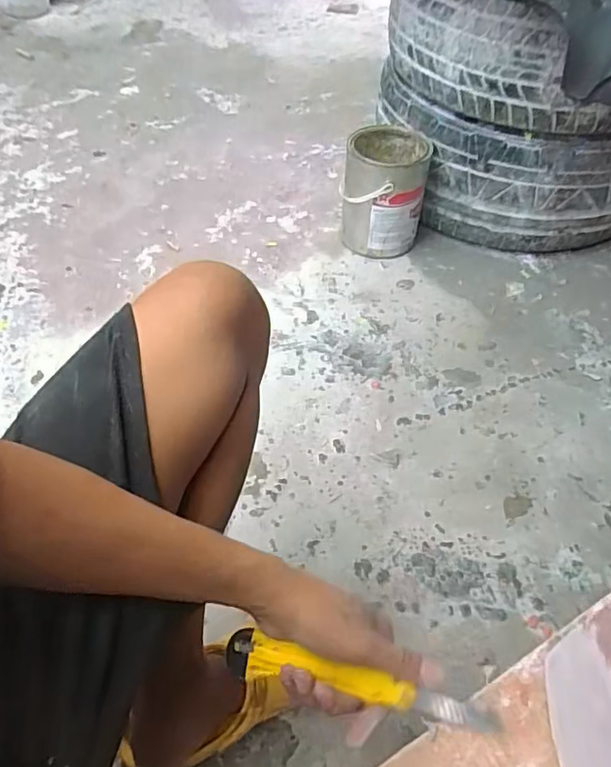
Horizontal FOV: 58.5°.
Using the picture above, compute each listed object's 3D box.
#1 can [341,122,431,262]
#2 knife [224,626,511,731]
[{"bbox_3d":[0.162,-0.388,1.122,0.159,0.196,0.186,13,52,9],"label":"can"},{"bbox_3d":[0.037,0.224,0.406,0.200,0.021,0.026,8,51,15],"label":"knife"}]

